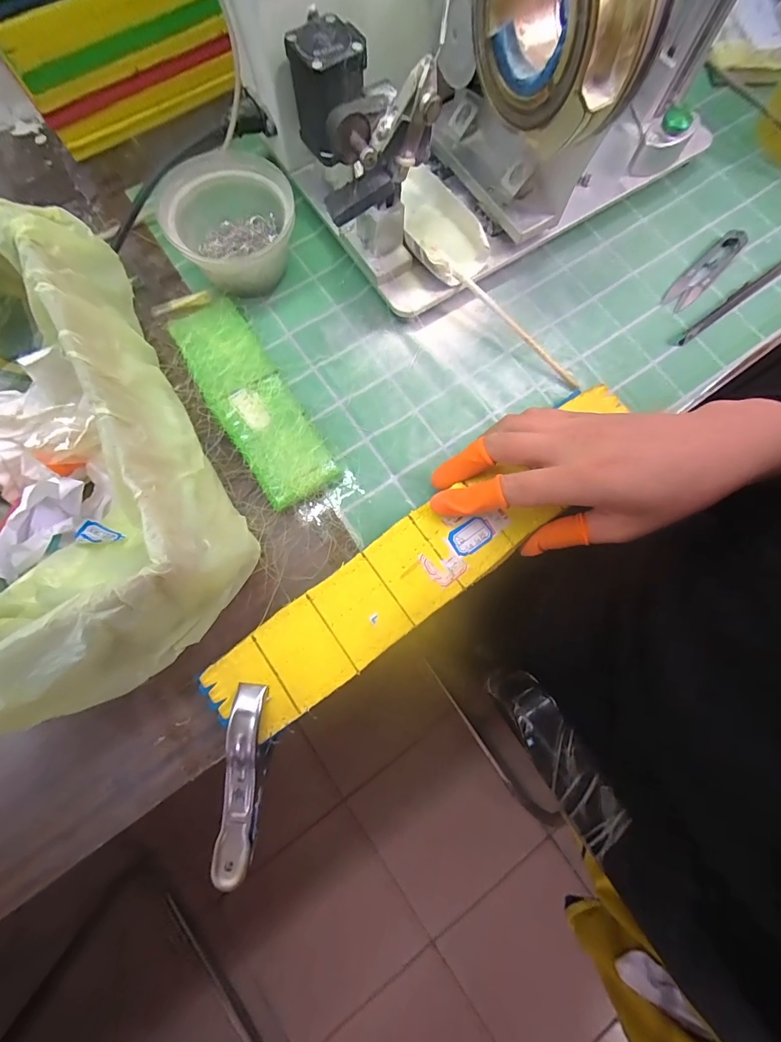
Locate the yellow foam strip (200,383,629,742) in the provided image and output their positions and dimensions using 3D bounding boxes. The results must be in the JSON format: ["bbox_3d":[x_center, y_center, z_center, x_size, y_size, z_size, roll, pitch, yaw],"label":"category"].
[{"bbox_3d":[0.034,0.020,0.283,0.338,0.005,0.063,-34,77,-9],"label":"yellow foam strip"}]

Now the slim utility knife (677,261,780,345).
[{"bbox_3d":[0.309,-0.200,0.359,0.168,0.010,0.010,-37,78,-10],"label":"slim utility knife"}]

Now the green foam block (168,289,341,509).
[{"bbox_3d":[-0.107,-0.093,0.323,0.057,0.018,0.178,-31,77,-9],"label":"green foam block"}]

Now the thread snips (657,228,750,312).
[{"bbox_3d":[0.276,-0.221,0.364,0.023,0.008,0.096,42,78,10],"label":"thread snips"}]

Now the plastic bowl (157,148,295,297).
[{"bbox_3d":[-0.128,-0.236,0.339,0.096,0.056,0.091,0,74,-1],"label":"plastic bowl"}]

